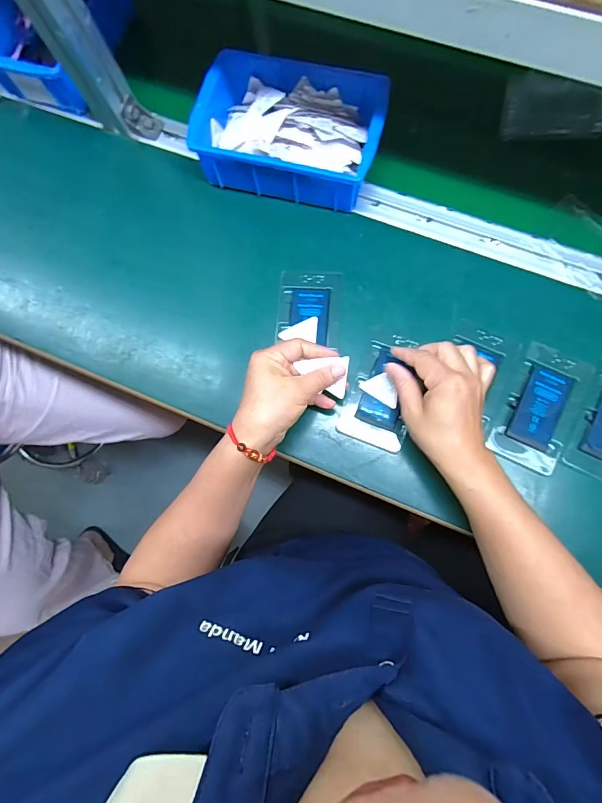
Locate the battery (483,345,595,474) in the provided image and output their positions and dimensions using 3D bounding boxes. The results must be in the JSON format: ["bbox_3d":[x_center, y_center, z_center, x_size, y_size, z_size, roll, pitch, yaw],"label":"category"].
[{"bbox_3d":[0.255,0.006,0.422,0.069,0.010,0.130,25,83,7],"label":"battery"}]

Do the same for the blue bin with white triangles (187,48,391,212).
[{"bbox_3d":[-0.010,-0.313,0.468,0.201,0.073,0.151,18,82,6],"label":"blue bin with white triangles"}]

